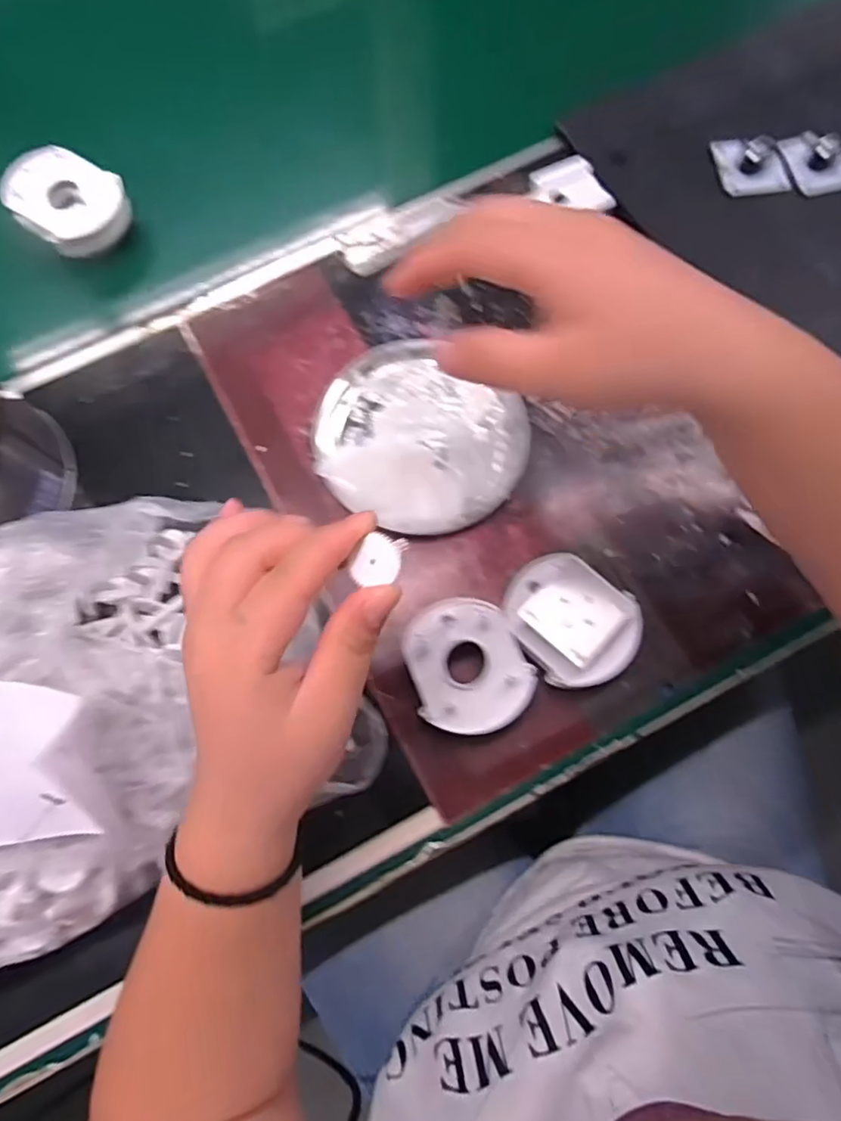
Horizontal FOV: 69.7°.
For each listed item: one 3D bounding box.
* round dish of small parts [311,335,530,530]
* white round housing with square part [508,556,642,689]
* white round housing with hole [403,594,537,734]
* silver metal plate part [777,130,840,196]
[{"bbox_3d":[-0.001,-0.078,0.381,0.130,0.016,0.122,0,75,0],"label":"round dish of small parts"},{"bbox_3d":[0.083,0.032,0.335,0.060,0.042,0.072,-38,78,-10],"label":"white round housing with square part"},{"bbox_3d":[0.026,0.059,0.337,0.061,0.028,0.071,-14,75,-4],"label":"white round housing with hole"},{"bbox_3d":[0.286,-0.285,0.423,0.047,0.018,0.050,-9,75,-2],"label":"silver metal plate part"}]

